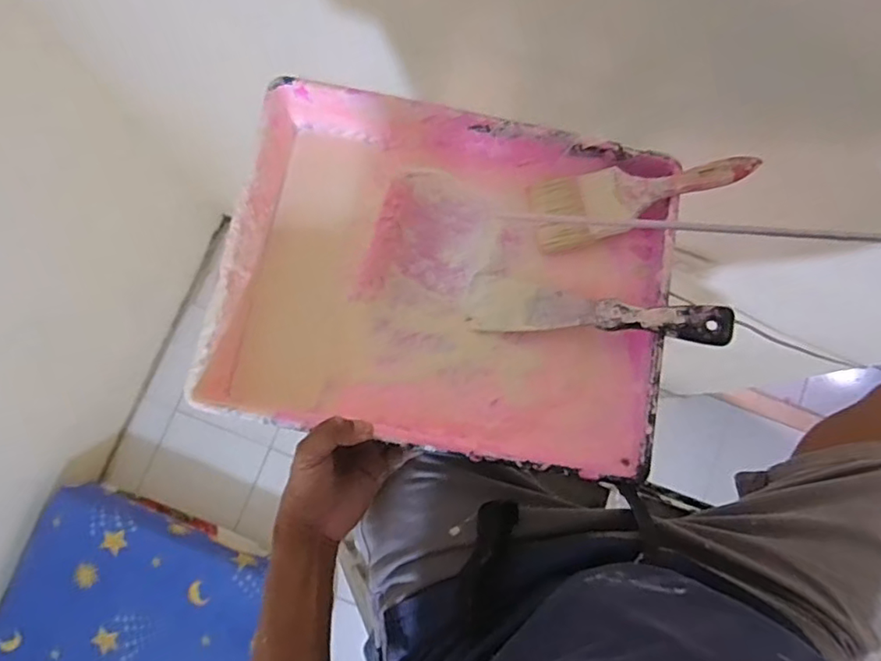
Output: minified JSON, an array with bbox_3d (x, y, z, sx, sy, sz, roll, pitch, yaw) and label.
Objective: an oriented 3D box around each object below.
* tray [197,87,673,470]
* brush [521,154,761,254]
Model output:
[{"bbox_3d":[0.002,-0.043,0.495,0.352,0.072,0.276,10,79,1],"label":"tray"},{"bbox_3d":[0.164,-0.114,0.484,0.172,0.012,0.060,-14,79,15],"label":"brush"}]

